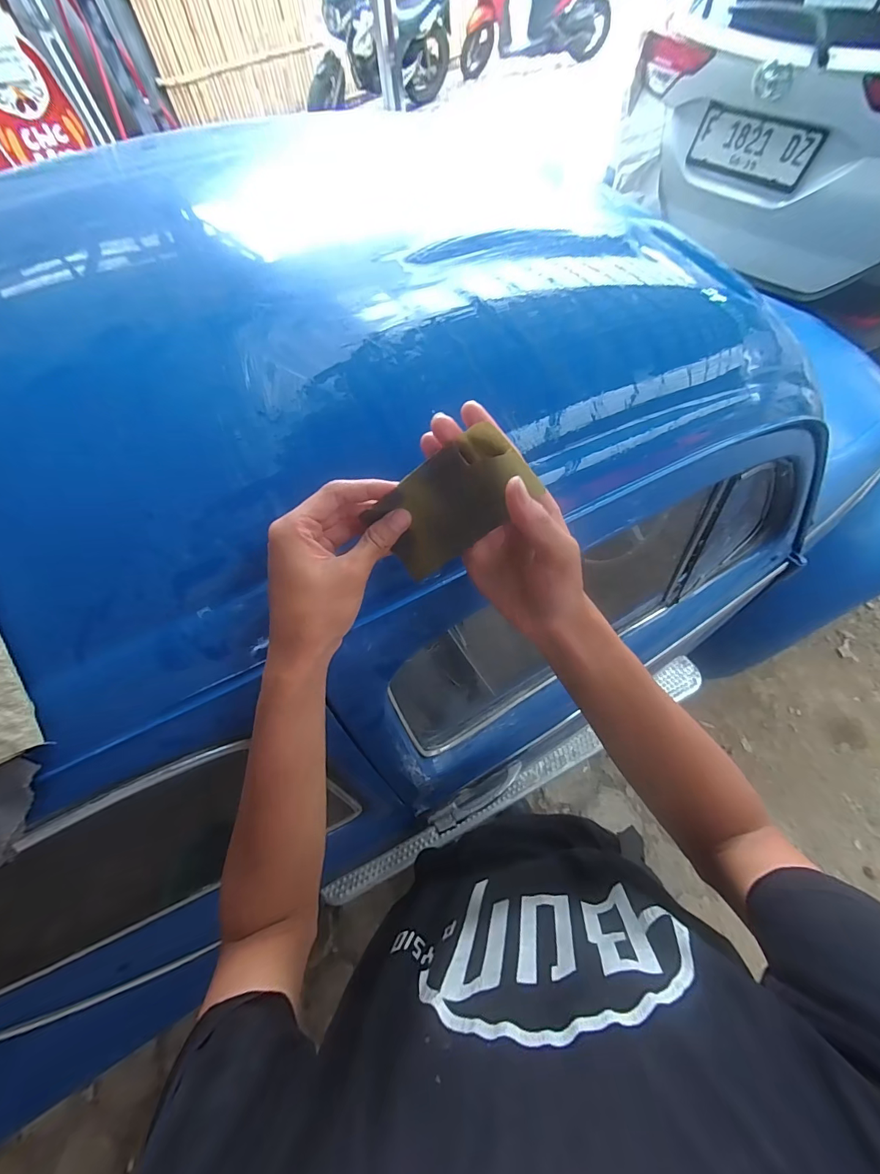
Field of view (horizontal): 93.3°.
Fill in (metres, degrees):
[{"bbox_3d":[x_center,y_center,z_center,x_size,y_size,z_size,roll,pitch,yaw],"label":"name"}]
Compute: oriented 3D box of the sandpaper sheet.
[{"bbox_3d":[0.007,-0.053,0.280,0.110,0.064,0.013,-35,28,27],"label":"sandpaper sheet"}]

